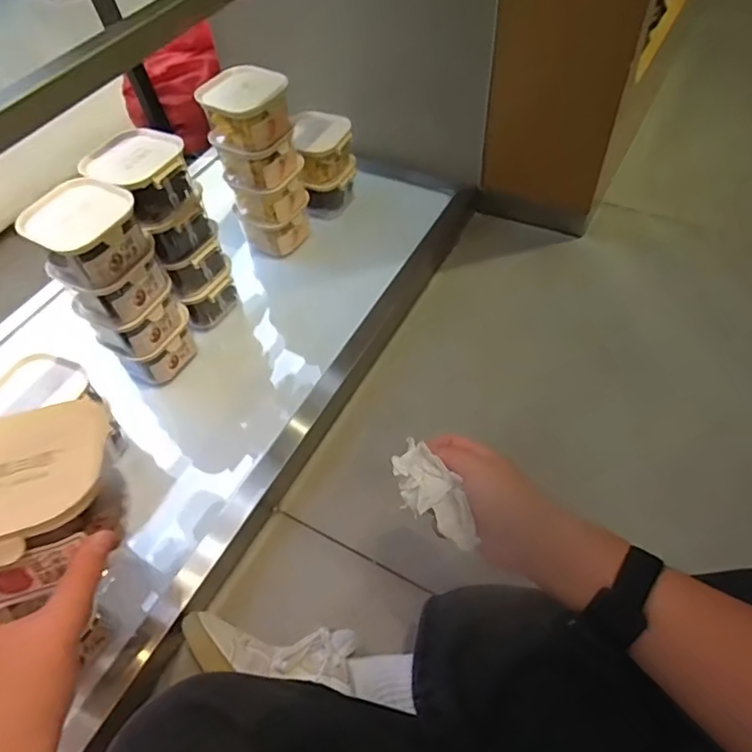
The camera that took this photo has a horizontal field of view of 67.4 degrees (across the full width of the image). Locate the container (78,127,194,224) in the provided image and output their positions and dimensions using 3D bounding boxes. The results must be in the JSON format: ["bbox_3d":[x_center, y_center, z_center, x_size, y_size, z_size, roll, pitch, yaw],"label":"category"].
[{"bbox_3d":[-0.298,-0.255,0.714,0.109,0.075,0.108,-37,58,-22],"label":"container"}]

